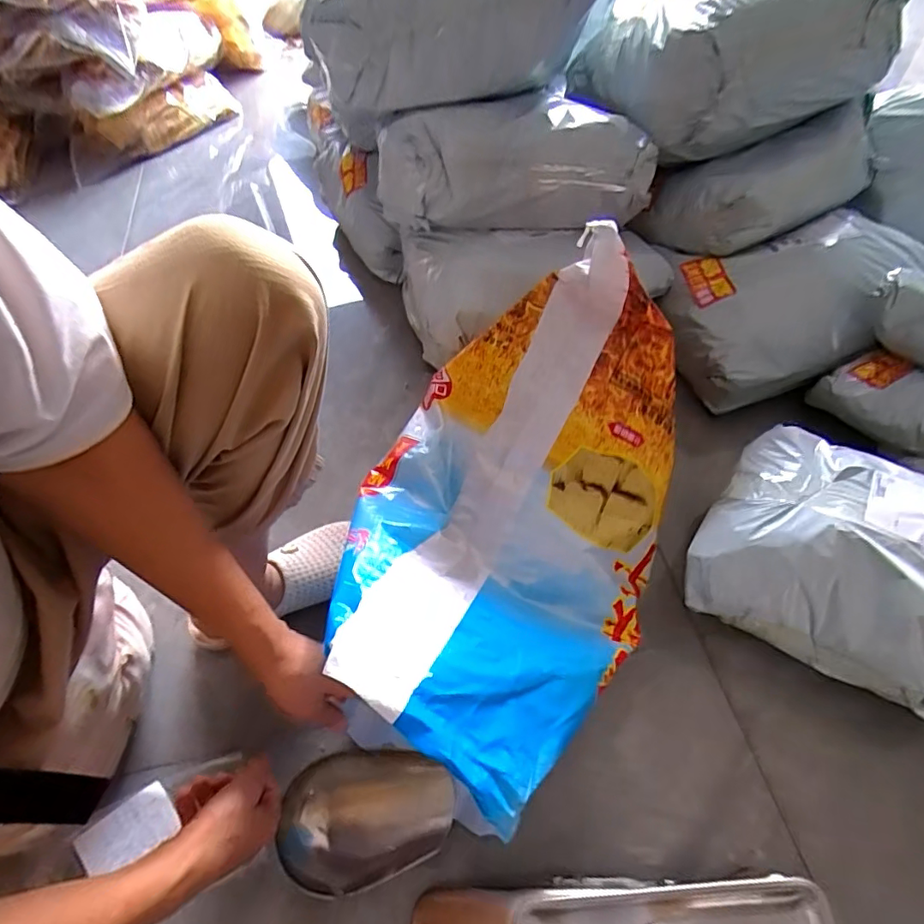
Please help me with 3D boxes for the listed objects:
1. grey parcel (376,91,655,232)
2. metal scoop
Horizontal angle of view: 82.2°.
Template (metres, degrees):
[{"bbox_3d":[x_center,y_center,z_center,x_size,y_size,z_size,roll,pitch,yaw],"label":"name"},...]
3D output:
[{"bbox_3d":[0.068,-0.440,0.773,0.387,0.141,0.145,-2,56,1],"label":"grey parcel"},{"bbox_3d":[-0.090,0.346,0.518,0.160,0.060,0.107,-11,57,-5],"label":"metal scoop"}]

